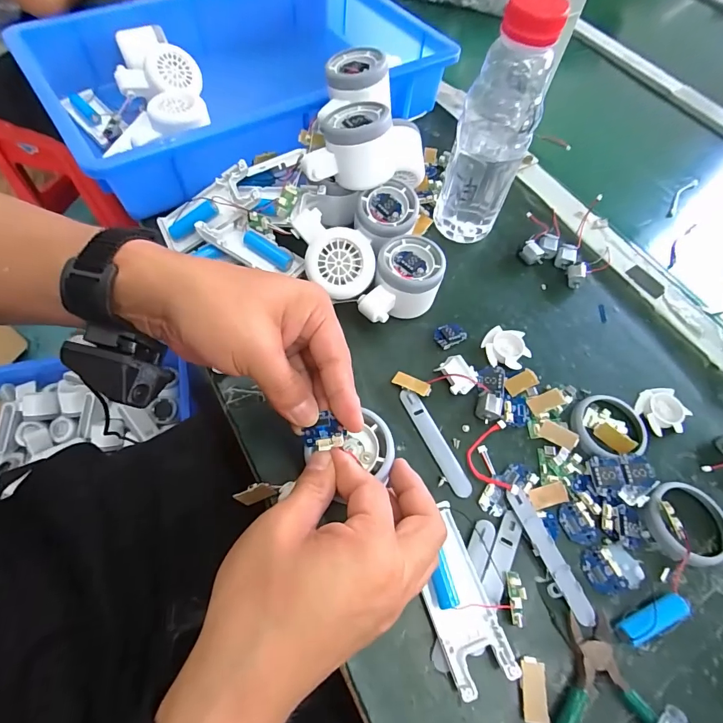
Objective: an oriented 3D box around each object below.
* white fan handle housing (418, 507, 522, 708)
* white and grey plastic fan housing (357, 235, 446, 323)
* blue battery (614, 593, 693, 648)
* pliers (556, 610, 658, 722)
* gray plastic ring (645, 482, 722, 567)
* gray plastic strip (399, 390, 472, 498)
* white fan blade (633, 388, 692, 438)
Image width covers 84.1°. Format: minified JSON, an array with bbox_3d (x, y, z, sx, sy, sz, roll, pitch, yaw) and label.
[{"bbox_3d":[0.060,0.153,0.265,0.039,0.017,0.101,-16,64,-12],"label":"white fan handle housing"},{"bbox_3d":[0.038,-0.064,0.361,0.057,0.055,0.078,21,62,8],"label":"white and grey plastic fan housing"},{"bbox_3d":[0.192,0.170,0.265,0.050,0.016,0.014,-17,64,-12],"label":"blue battery"},{"bbox_3d":[0.139,0.214,0.239,0.109,0.012,0.097,-5,62,-6],"label":"pliers"},{"bbox_3d":[0.240,0.119,0.296,0.055,0.017,0.055,1,61,-3],"label":"gray plastic ring"},{"bbox_3d":[0.060,0.063,0.321,0.017,0.006,0.092,-23,65,-15],"label":"gray plastic strip"},{"bbox_3d":[0.258,0.042,0.346,0.038,0.013,0.038,1,61,-3],"label":"white fan blade"}]

